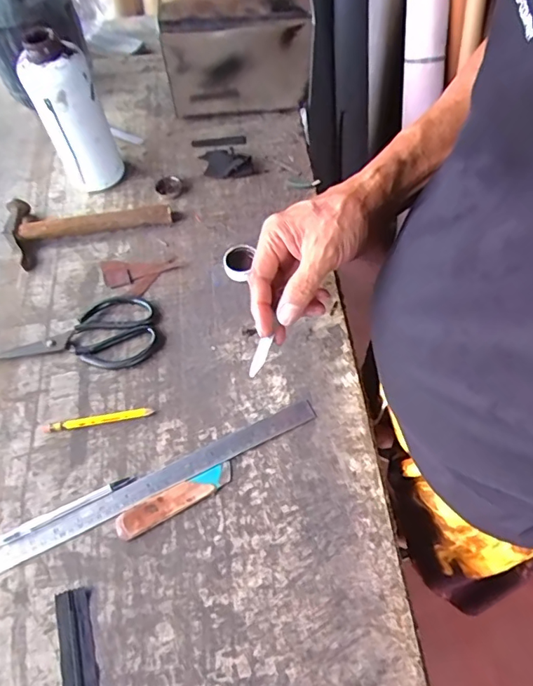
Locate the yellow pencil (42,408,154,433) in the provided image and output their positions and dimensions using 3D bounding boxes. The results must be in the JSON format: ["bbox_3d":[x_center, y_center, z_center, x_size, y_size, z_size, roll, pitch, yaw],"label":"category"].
[{"bbox_3d":[-0.199,0.090,0.570,0.130,0.007,0.012,-8,60,-1],"label":"yellow pencil"}]

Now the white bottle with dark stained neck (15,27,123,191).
[{"bbox_3d":[-0.264,-0.308,0.677,0.082,0.211,0.065,-20,61,-8],"label":"white bottle with dark stained neck"}]

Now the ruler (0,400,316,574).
[{"bbox_3d":[-0.163,0.173,0.523,0.472,0.005,0.027,-24,64,-10],"label":"ruler"}]

